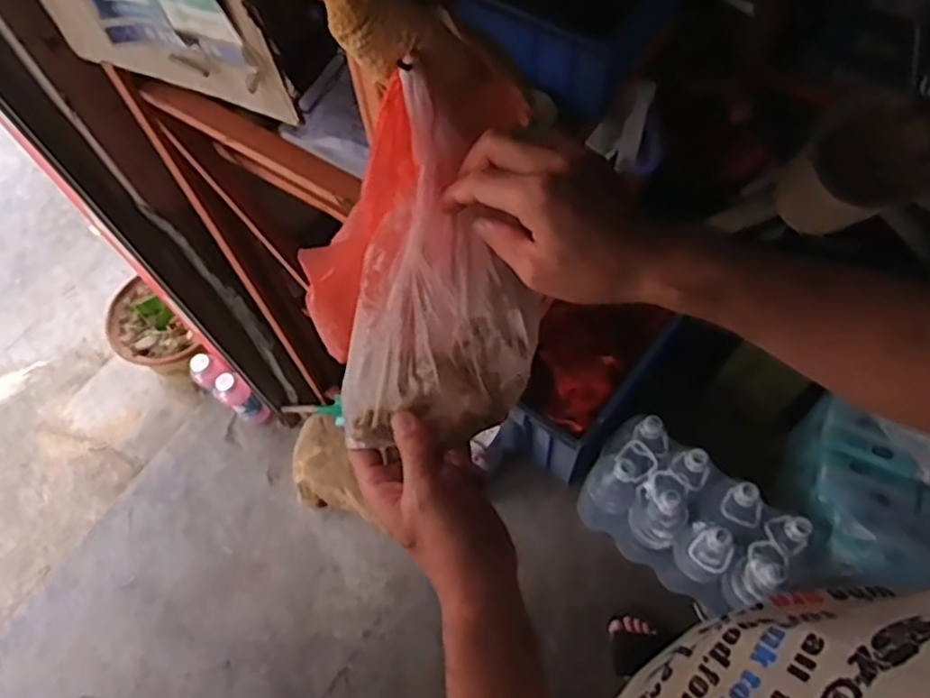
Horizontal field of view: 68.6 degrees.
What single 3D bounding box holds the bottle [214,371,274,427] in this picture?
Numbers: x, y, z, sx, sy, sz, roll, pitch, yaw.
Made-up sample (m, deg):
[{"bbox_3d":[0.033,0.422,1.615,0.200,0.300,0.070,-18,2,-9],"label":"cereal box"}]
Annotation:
[{"bbox_3d":[-0.524,0.127,1.620,0.064,0.209,0.066,-1,64,3],"label":"bottle"}]

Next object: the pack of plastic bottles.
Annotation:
[{"bbox_3d":[0.434,0.340,1.366,0.391,0.295,0.183,34,71,18],"label":"pack of plastic bottles"}]

